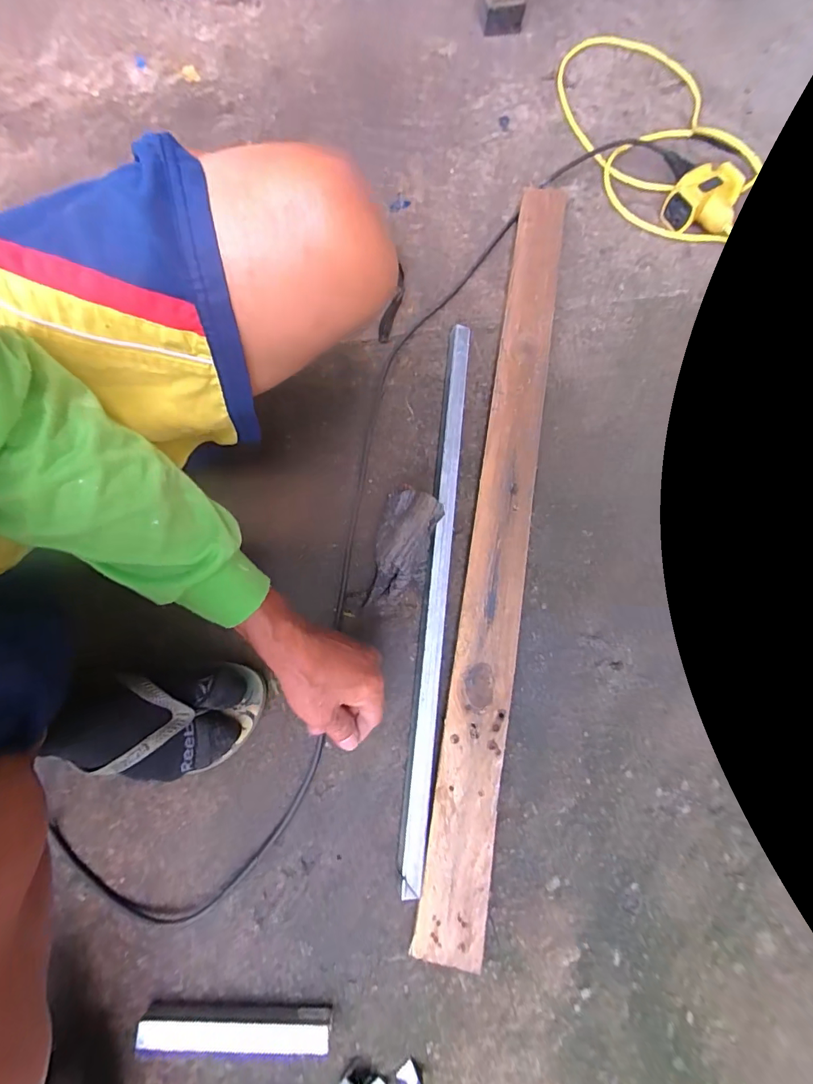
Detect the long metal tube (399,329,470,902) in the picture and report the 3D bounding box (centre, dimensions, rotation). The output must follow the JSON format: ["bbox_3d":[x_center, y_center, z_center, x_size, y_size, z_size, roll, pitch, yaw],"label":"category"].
[{"bbox_3d":[0.035,0.031,0.467,0.022,0.023,0.591,6,77,3],"label":"long metal tube"}]

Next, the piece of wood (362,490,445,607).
[{"bbox_3d":[-0.007,0.011,0.457,0.061,0.061,0.126,18,78,6],"label":"piece of wood"}]

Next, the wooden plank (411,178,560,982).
[{"bbox_3d":[0.110,-0.042,0.487,0.061,0.018,0.860,9,77,3],"label":"wooden plank"}]

